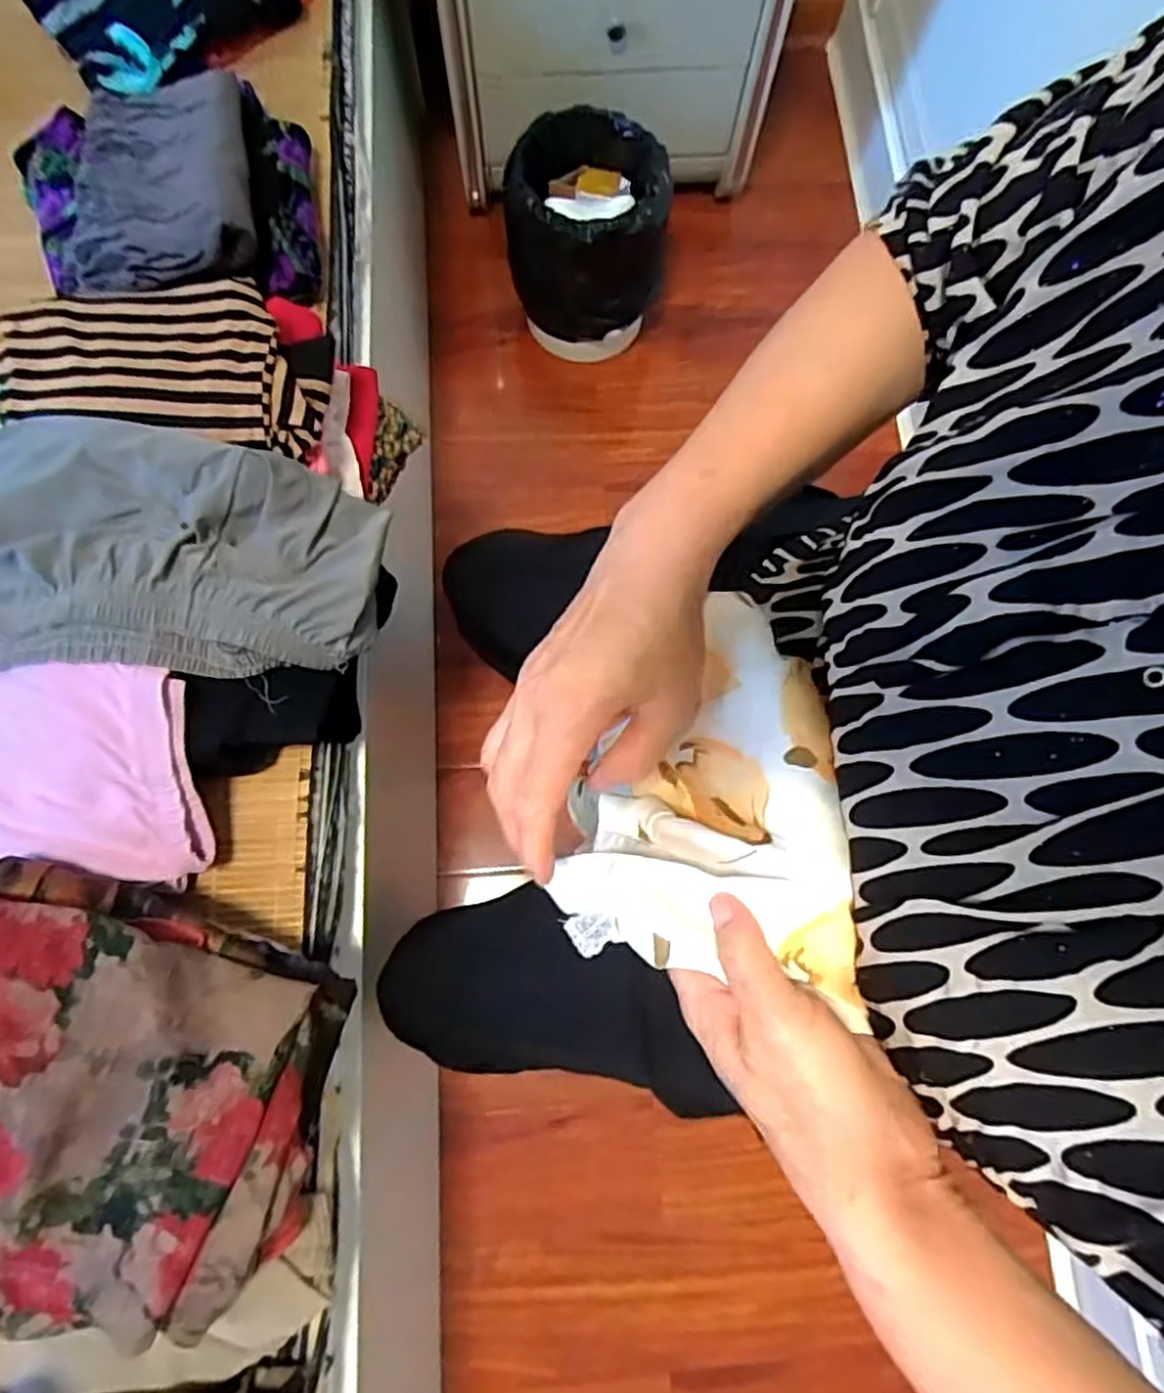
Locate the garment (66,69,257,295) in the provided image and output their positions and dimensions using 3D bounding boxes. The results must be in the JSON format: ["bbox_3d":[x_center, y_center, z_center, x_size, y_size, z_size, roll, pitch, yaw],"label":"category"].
[{"bbox_3d":[-0.401,-0.483,0.665,0.169,0.038,0.273,-14,69,2],"label":"garment"}]

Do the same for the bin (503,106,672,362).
[{"bbox_3d":[0.010,-0.713,1.106,0.230,0.259,0.239,9,76,2],"label":"bin"}]

